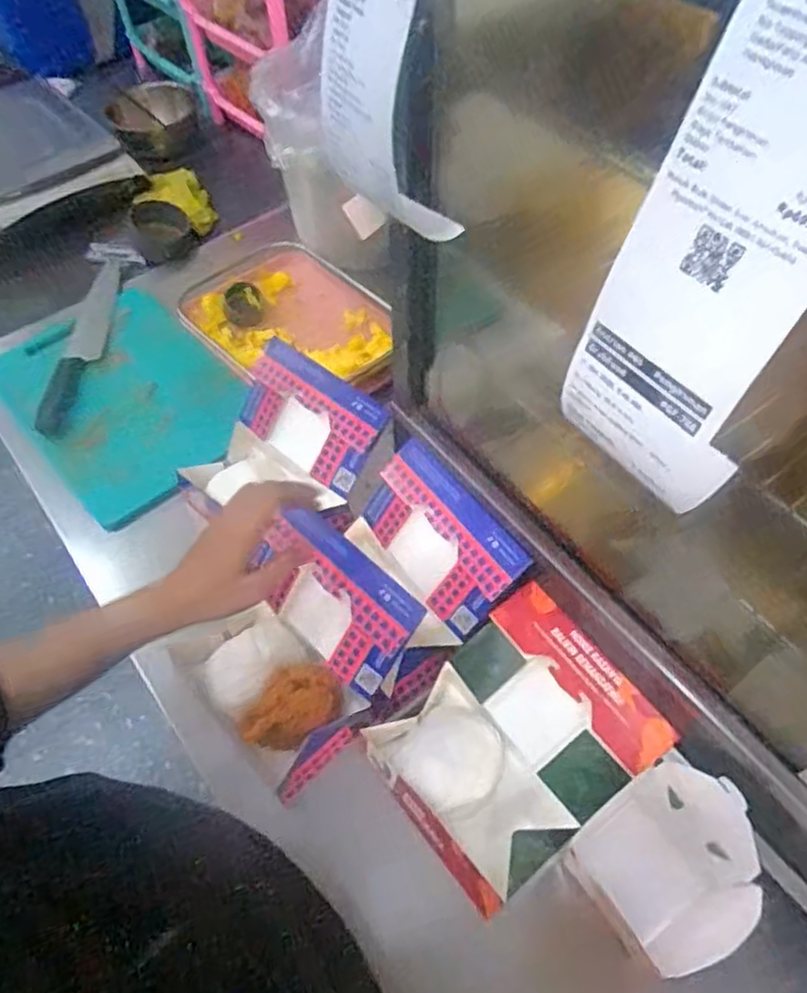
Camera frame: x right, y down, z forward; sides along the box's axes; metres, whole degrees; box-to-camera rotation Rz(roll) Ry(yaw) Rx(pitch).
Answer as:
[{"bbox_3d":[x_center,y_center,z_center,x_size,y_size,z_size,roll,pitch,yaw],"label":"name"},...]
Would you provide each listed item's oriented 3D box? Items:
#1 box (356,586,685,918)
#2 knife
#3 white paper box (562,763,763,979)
[{"bbox_3d":[0.096,0.212,0.615,0.216,0.084,0.180,-42,59,-3],"label":"box"},{"bbox_3d":[-0.439,-0.230,0.973,0.065,0.018,0.367,-3,55,1],"label":"knife"},{"bbox_3d":[0.223,0.302,0.573,0.147,0.075,0.125,-42,54,8],"label":"white paper box"}]

